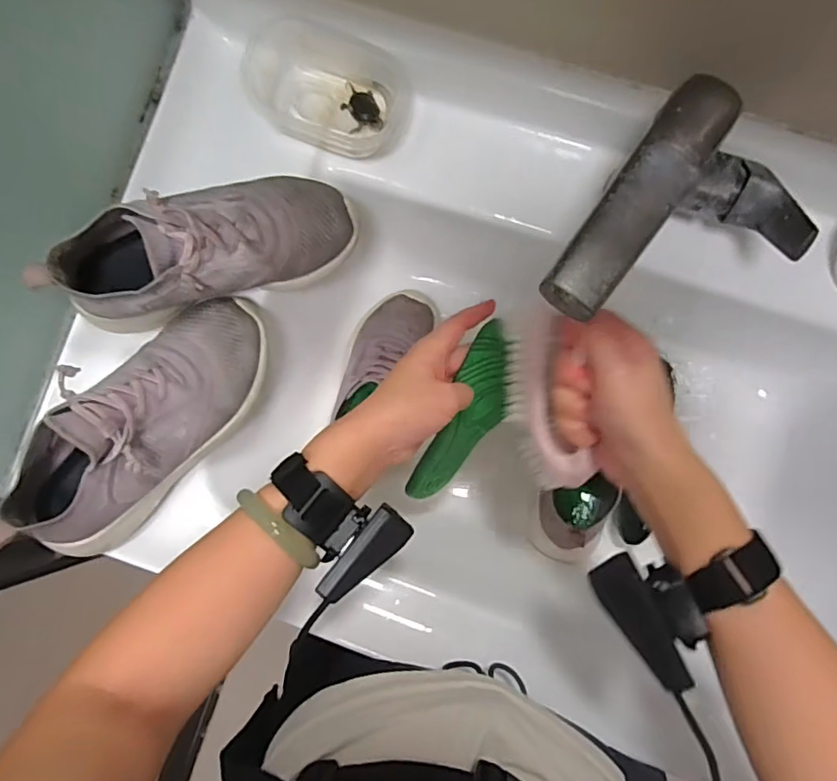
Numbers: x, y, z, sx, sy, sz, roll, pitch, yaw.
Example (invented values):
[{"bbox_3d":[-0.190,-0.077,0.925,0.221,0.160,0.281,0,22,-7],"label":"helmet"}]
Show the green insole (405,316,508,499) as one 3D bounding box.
[{"bbox_3d":[0.038,0.028,0.442,0.042,0.036,0.161,26,114,6],"label":"green insole"}]

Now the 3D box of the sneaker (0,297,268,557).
[{"bbox_3d":[-0.202,0.021,0.405,0.085,0.104,0.226,38,74,6],"label":"sneaker"}]

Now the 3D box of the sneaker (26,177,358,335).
[{"bbox_3d":[-0.159,-0.112,0.418,0.216,0.081,0.078,-16,84,-13],"label":"sneaker"}]

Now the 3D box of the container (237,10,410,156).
[{"bbox_3d":[-0.077,-0.257,0.459,0.138,0.050,0.091,20,86,5],"label":"container"}]

